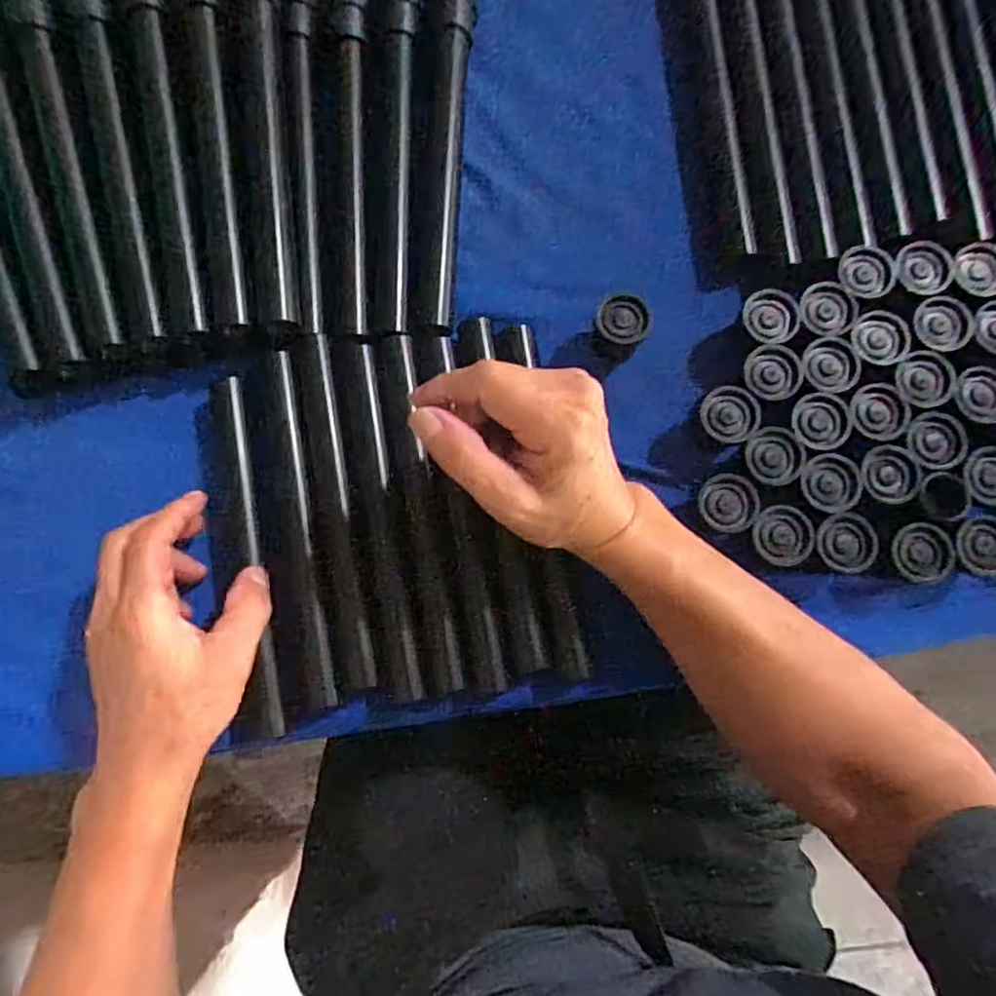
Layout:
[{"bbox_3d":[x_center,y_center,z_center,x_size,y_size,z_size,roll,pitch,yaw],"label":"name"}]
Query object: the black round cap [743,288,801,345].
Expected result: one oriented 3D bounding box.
[{"bbox_3d":[0.170,-0.112,0.398,0.031,0.011,0.035,-12,82,-2],"label":"black round cap"}]

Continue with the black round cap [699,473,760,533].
[{"bbox_3d":[0.135,0.003,0.374,0.031,0.010,0.035,-3,82,-1],"label":"black round cap"}]

